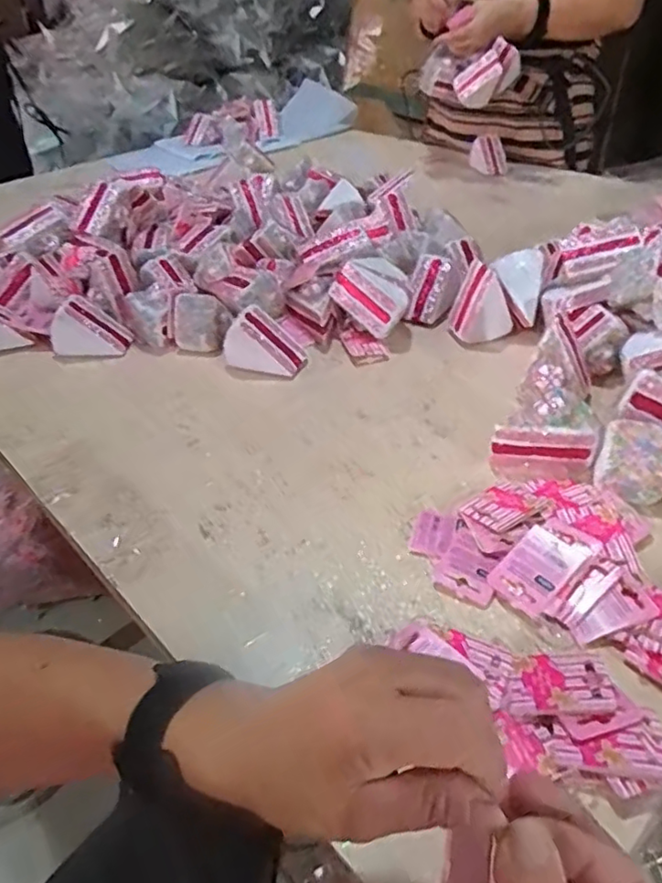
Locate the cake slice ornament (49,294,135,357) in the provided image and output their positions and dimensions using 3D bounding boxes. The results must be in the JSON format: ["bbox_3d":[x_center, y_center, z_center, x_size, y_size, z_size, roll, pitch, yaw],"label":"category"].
[{"bbox_3d":[-0.310,-0.151,0.771,0.096,0.061,0.059,-1,40,3],"label":"cake slice ornament"}]

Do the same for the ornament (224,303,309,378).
[{"bbox_3d":[-0.079,-0.119,0.714,0.091,0.064,0.052,8,41,13],"label":"ornament"}]

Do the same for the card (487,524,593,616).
[{"bbox_3d":[0.157,0.095,0.451,0.066,0.010,0.048,-44,52,-12],"label":"card"}]

